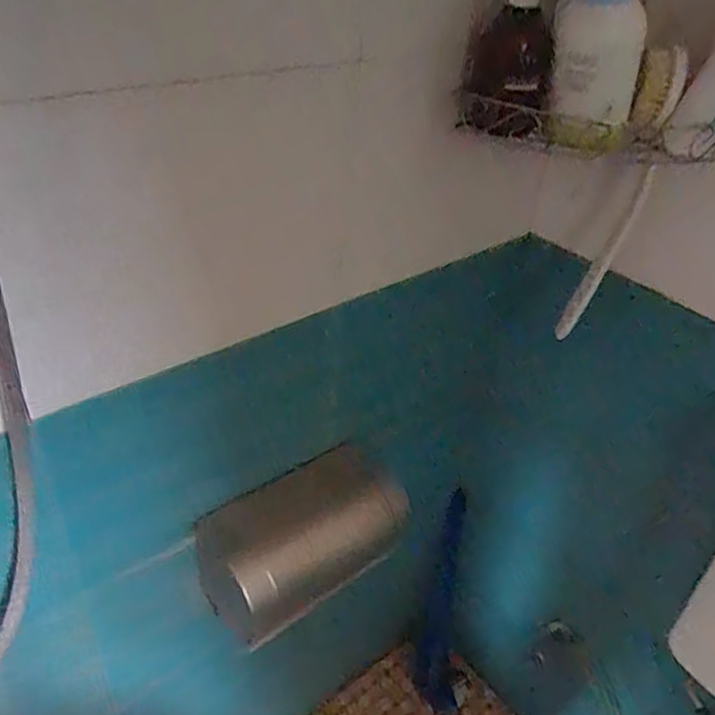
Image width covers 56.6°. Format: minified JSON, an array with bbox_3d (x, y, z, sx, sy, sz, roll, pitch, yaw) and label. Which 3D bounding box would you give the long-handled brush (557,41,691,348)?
[{"bbox_3d":[0.289,-0.165,0.737,0.042,0.326,0.058,21,41,18],"label":"long-handled brush"}]

